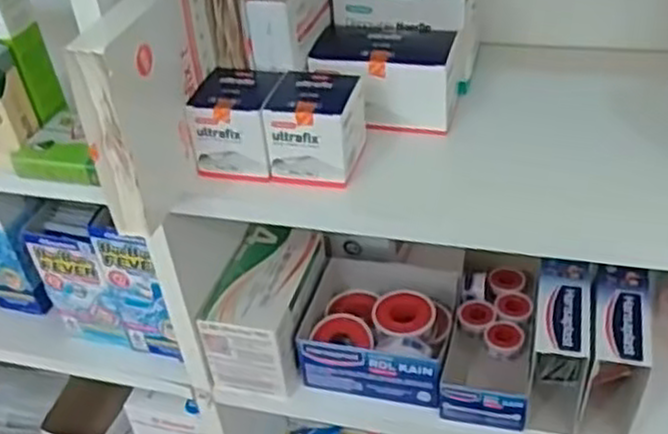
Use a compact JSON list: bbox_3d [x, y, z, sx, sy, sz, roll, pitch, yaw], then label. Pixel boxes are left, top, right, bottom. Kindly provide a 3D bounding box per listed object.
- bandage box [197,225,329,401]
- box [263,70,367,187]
[{"bbox_3d":[-0.057,0.083,0.689,0.075,0.089,0.122,6,39,16],"label":"bandage box"},{"bbox_3d":[-0.012,-0.063,0.537,0.058,0.060,0.058,4,39,14],"label":"box"}]

